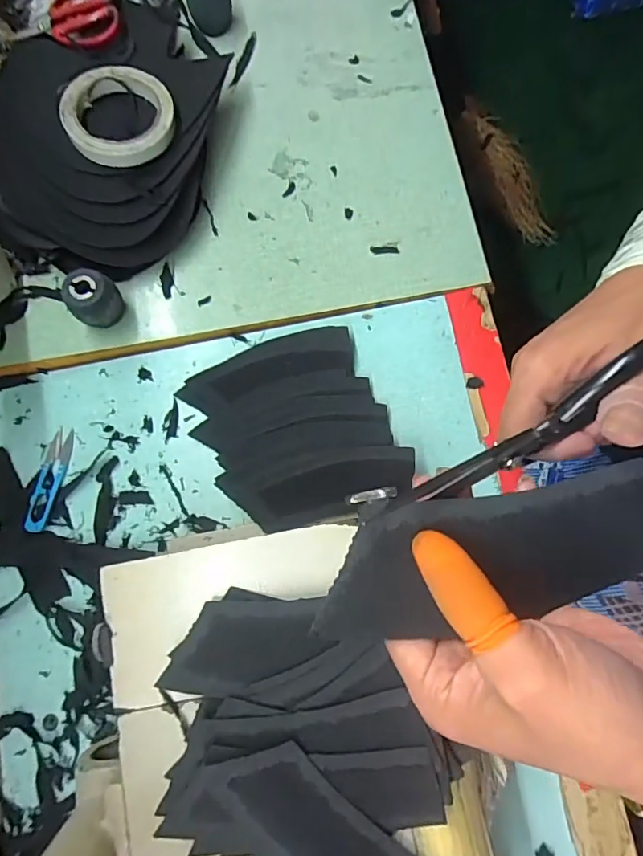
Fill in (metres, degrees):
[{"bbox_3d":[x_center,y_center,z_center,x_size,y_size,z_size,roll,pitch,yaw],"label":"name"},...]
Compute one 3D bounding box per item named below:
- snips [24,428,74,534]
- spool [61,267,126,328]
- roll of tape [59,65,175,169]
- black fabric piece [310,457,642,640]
[{"bbox_3d":[-0.269,0.050,0.478,0.025,0.010,0.101,13,80,2],"label":"snips"},{"bbox_3d":[-0.219,-0.124,0.469,0.046,0.051,0.045,0,80,0],"label":"spool"},{"bbox_3d":[-0.197,-0.307,0.473,0.102,0.024,0.108,0,80,0],"label":"roll of tape"},{"bbox_3d":[0.076,0.054,0.206,0.156,0.009,0.054,-10,96,-9],"label":"black fabric piece"}]

